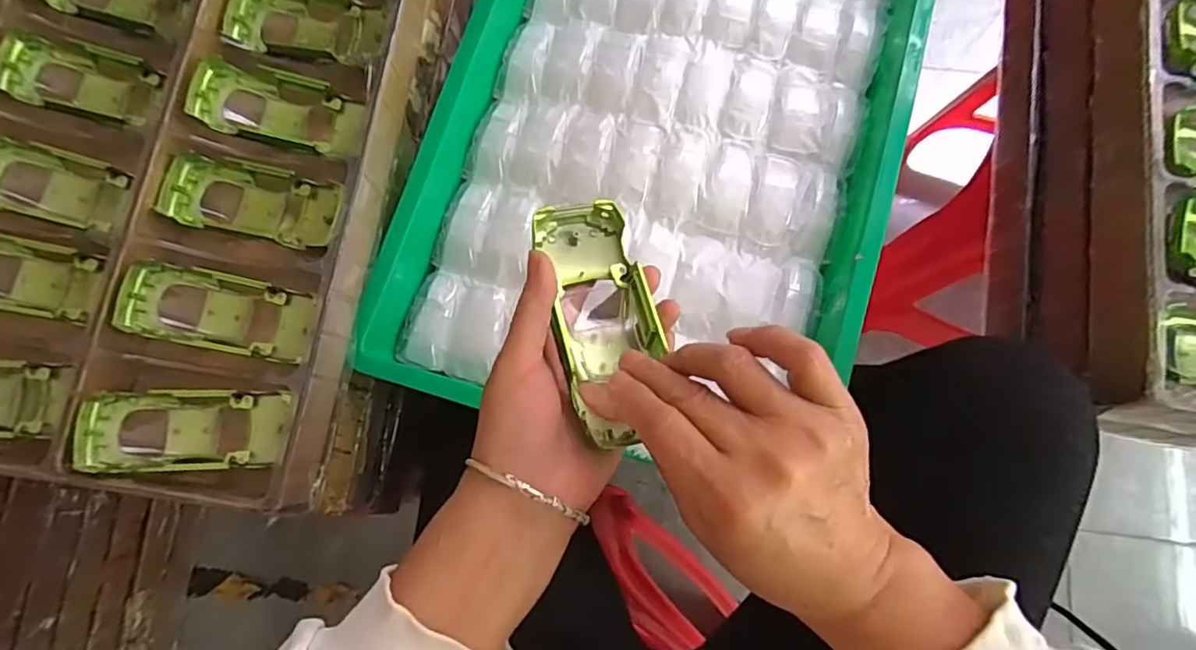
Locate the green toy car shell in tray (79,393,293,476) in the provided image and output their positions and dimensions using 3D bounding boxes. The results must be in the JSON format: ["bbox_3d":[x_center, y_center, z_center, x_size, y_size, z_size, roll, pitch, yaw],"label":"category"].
[{"bbox_3d":[-0.280,0.074,0.412,0.120,0.026,0.051,0,78,-16],"label":"green toy car shell in tray"}]

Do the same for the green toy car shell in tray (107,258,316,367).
[{"bbox_3d":[-0.270,-0.008,0.429,0.120,0.028,0.052,13,78,-15],"label":"green toy car shell in tray"}]

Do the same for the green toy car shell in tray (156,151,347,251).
[{"bbox_3d":[-0.249,-0.090,0.440,0.136,0.032,0.051,12,79,3],"label":"green toy car shell in tray"}]

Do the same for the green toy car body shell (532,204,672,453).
[{"bbox_3d":[0.002,-0.003,0.322,0.056,0.034,0.130,-9,74,-2],"label":"green toy car body shell"}]

